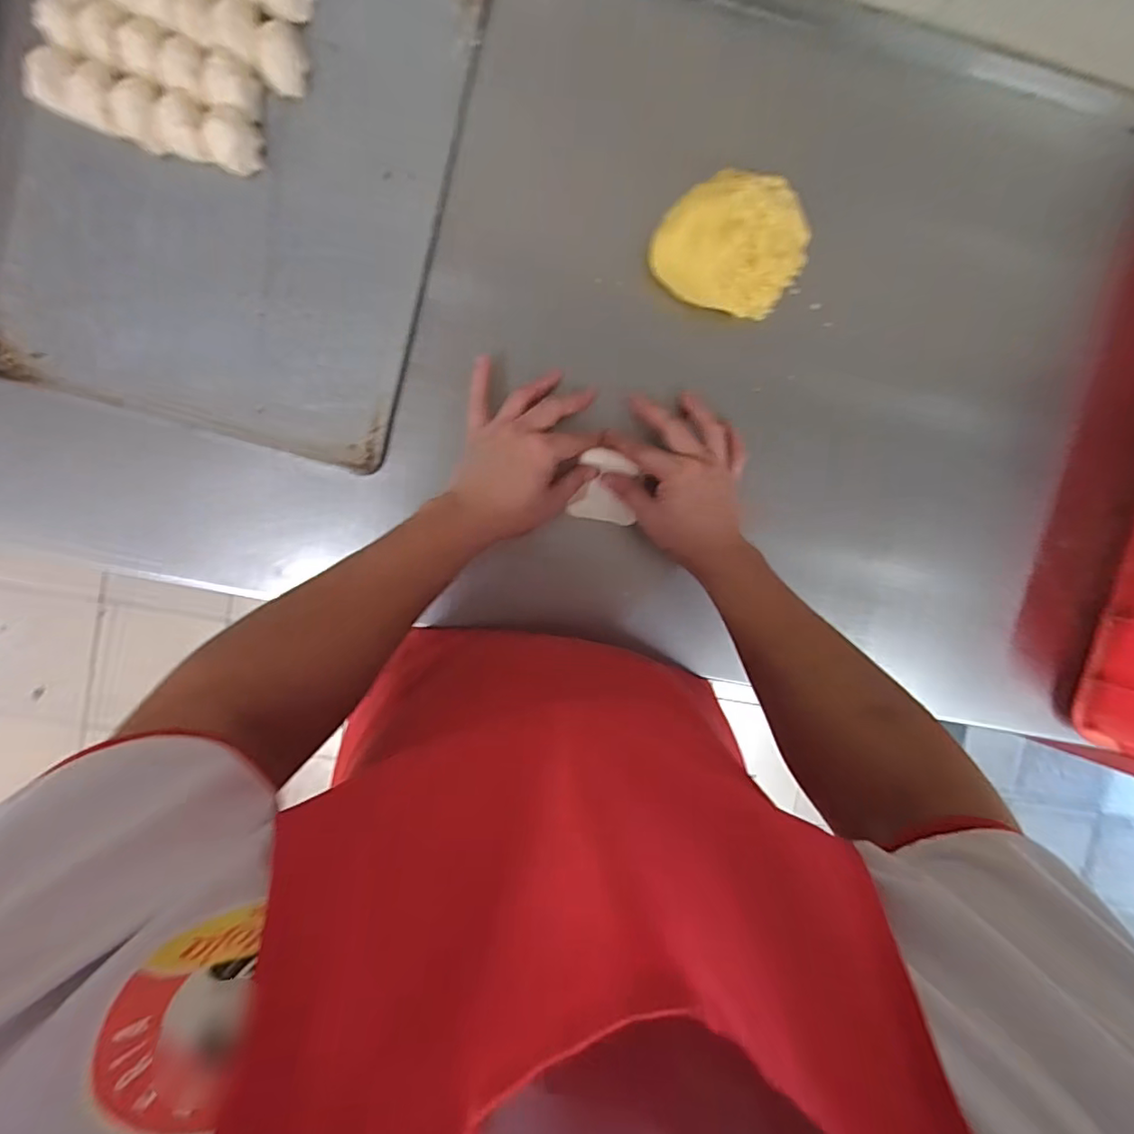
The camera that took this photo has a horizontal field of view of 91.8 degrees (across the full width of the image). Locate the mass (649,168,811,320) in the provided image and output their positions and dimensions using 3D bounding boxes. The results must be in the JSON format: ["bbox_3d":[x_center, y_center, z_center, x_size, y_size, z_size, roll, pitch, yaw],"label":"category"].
[{"bbox_3d":[0.146,-0.280,0.481,0.138,0.062,0.096,4,94,-3],"label":"mass"}]

